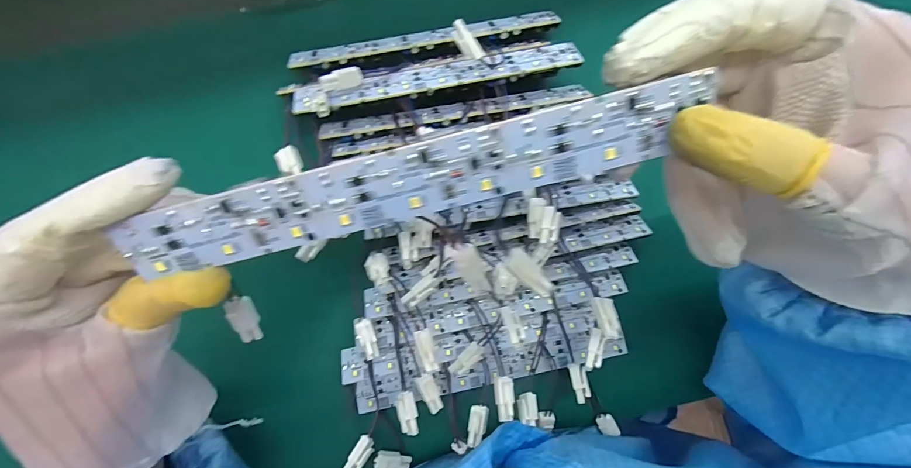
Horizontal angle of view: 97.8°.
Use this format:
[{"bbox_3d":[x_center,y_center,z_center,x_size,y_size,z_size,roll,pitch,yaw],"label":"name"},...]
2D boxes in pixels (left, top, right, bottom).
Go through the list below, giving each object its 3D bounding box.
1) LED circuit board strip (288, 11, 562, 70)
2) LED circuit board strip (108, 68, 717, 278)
[{"bbox_3d":[-0.022,-0.141,0.288,0.192,0.006,0.021,-11,59,-3],"label":"LED circuit board strip"},{"bbox_3d":[-0.016,-0.016,0.126,0.180,0.004,0.025,-14,120,3],"label":"LED circuit board strip"}]

